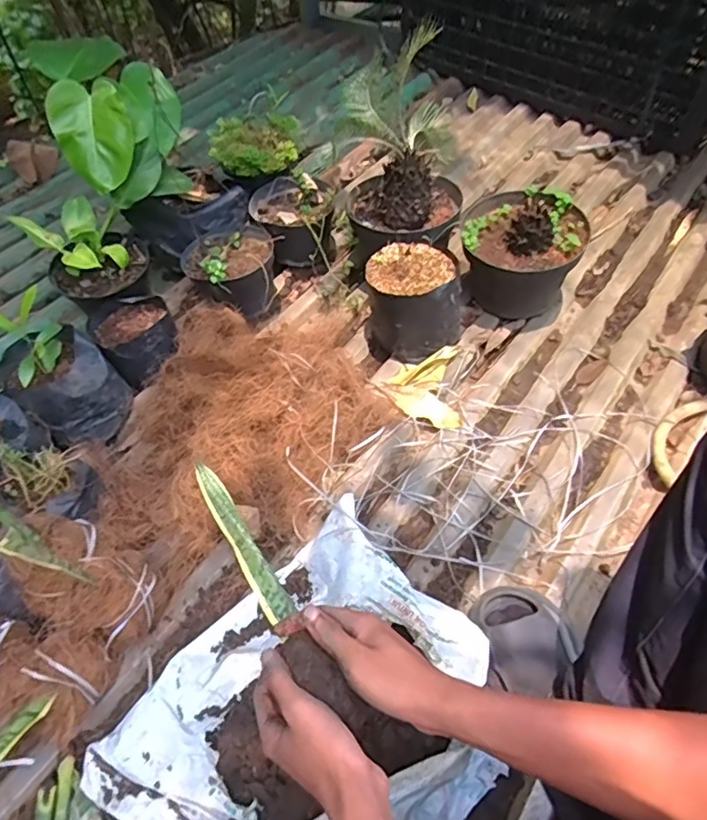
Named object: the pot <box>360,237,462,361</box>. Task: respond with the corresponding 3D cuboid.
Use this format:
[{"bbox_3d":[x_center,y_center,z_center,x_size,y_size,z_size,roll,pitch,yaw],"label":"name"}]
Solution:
[{"bbox_3d":[0.105,-0.181,0.976,0.169,0.151,0.145,11,54,8],"label":"pot"}]

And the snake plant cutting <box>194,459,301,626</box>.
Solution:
[{"bbox_3d":[-0.104,0.121,0.515,0.024,0.011,0.160,-29,74,-17],"label":"snake plant cutting"}]

